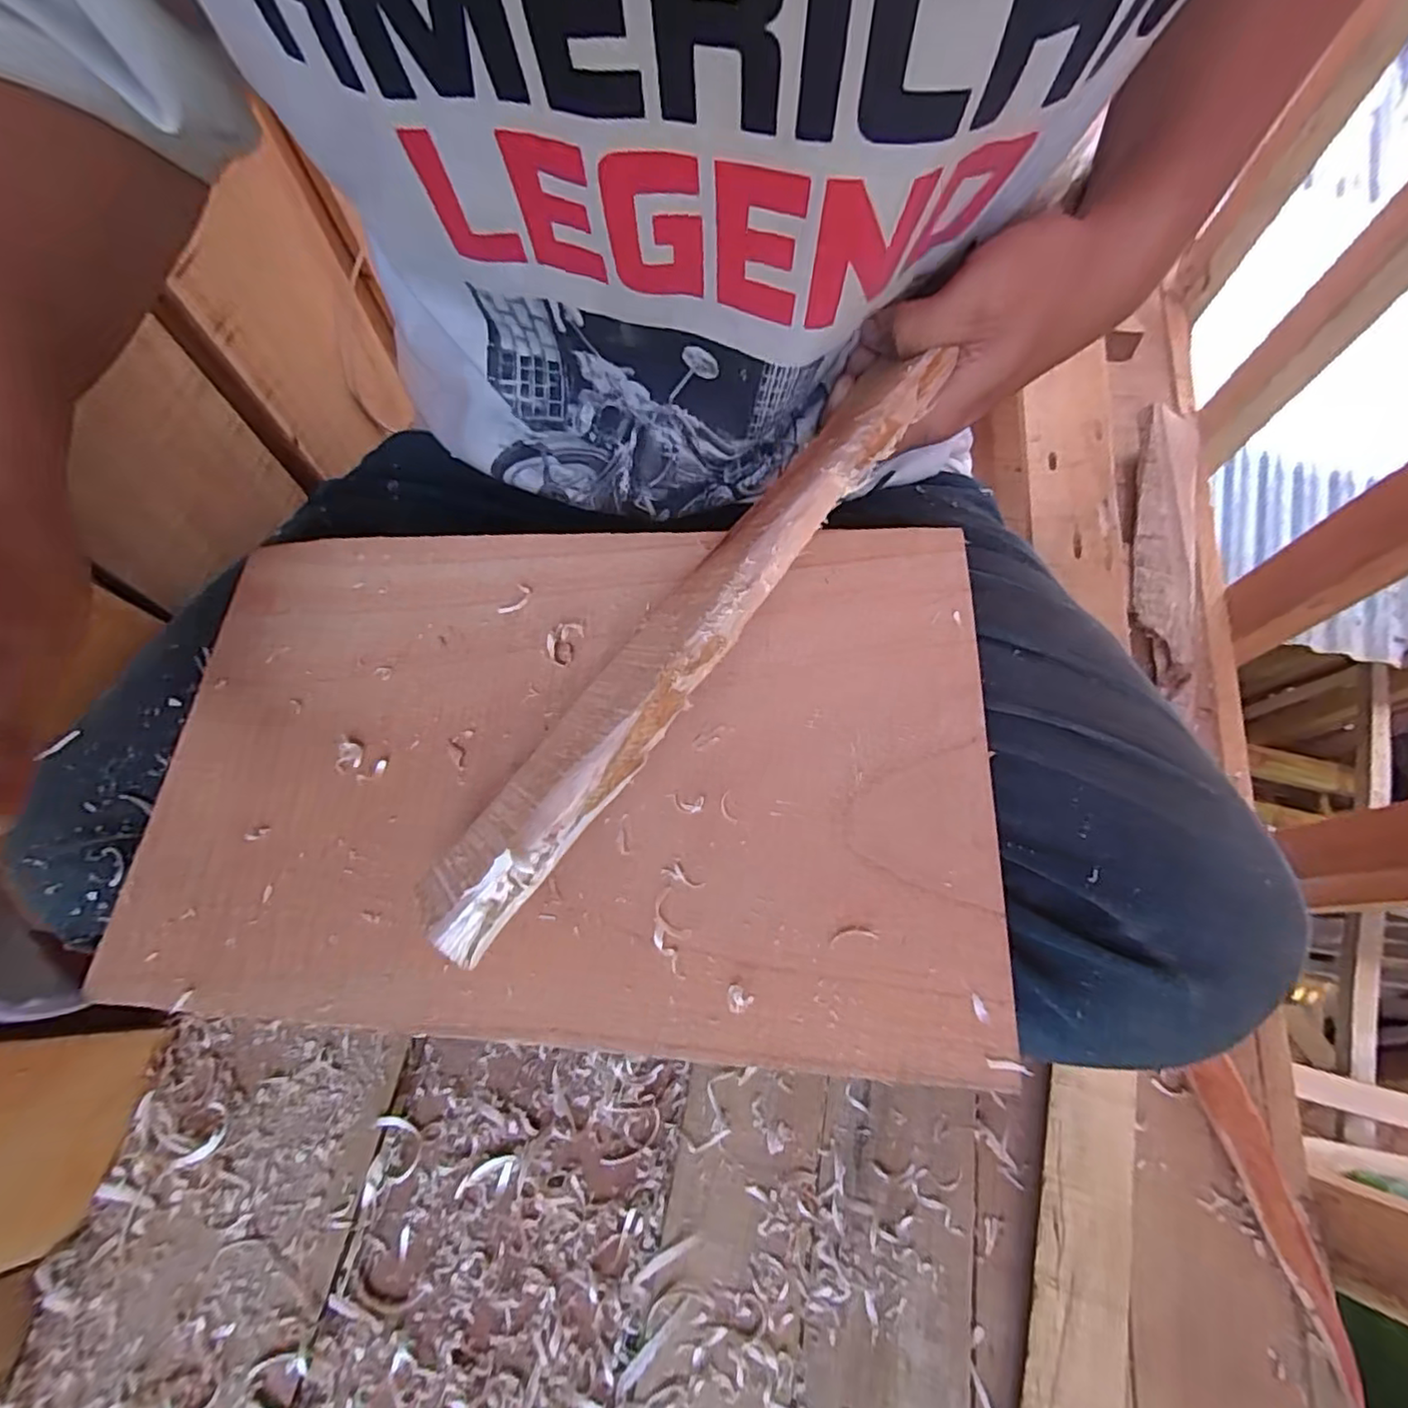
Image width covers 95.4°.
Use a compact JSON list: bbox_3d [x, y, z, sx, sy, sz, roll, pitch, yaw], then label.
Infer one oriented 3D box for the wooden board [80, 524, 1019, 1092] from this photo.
[{"bbox_3d":[-0.059,0.020,0.250,0.320,0.007,0.199,1,69,7],"label":"wooden board"}]

